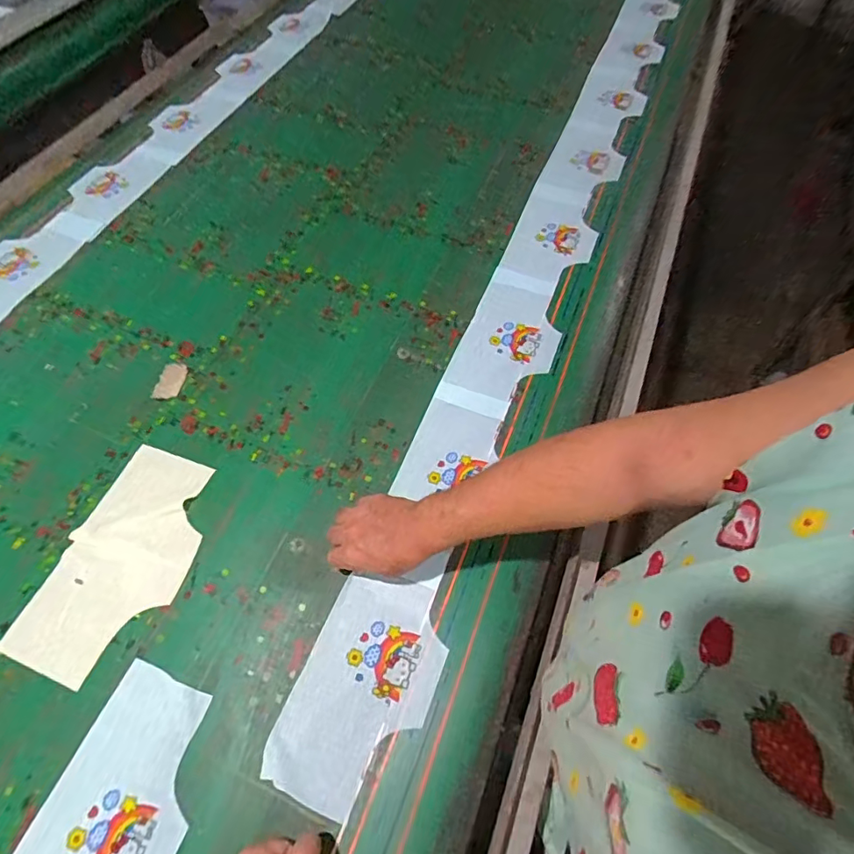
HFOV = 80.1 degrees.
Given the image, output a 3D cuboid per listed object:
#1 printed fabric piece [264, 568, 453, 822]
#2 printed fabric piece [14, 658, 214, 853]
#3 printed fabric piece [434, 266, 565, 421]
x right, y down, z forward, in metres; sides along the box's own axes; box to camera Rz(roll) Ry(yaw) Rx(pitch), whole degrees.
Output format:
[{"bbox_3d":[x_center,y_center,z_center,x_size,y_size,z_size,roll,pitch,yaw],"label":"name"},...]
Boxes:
[{"bbox_3d":[-0.072,0.302,0.597,0.150,0.004,0.248,21,62,11],"label":"printed fabric piece"},{"bbox_3d":[-0.335,0.422,0.522,0.149,0.009,0.299,19,61,9],"label":"printed fabric piece"},{"bbox_3d":[0.139,-0.144,0.849,0.149,0.010,0.302,22,64,9],"label":"printed fabric piece"}]

